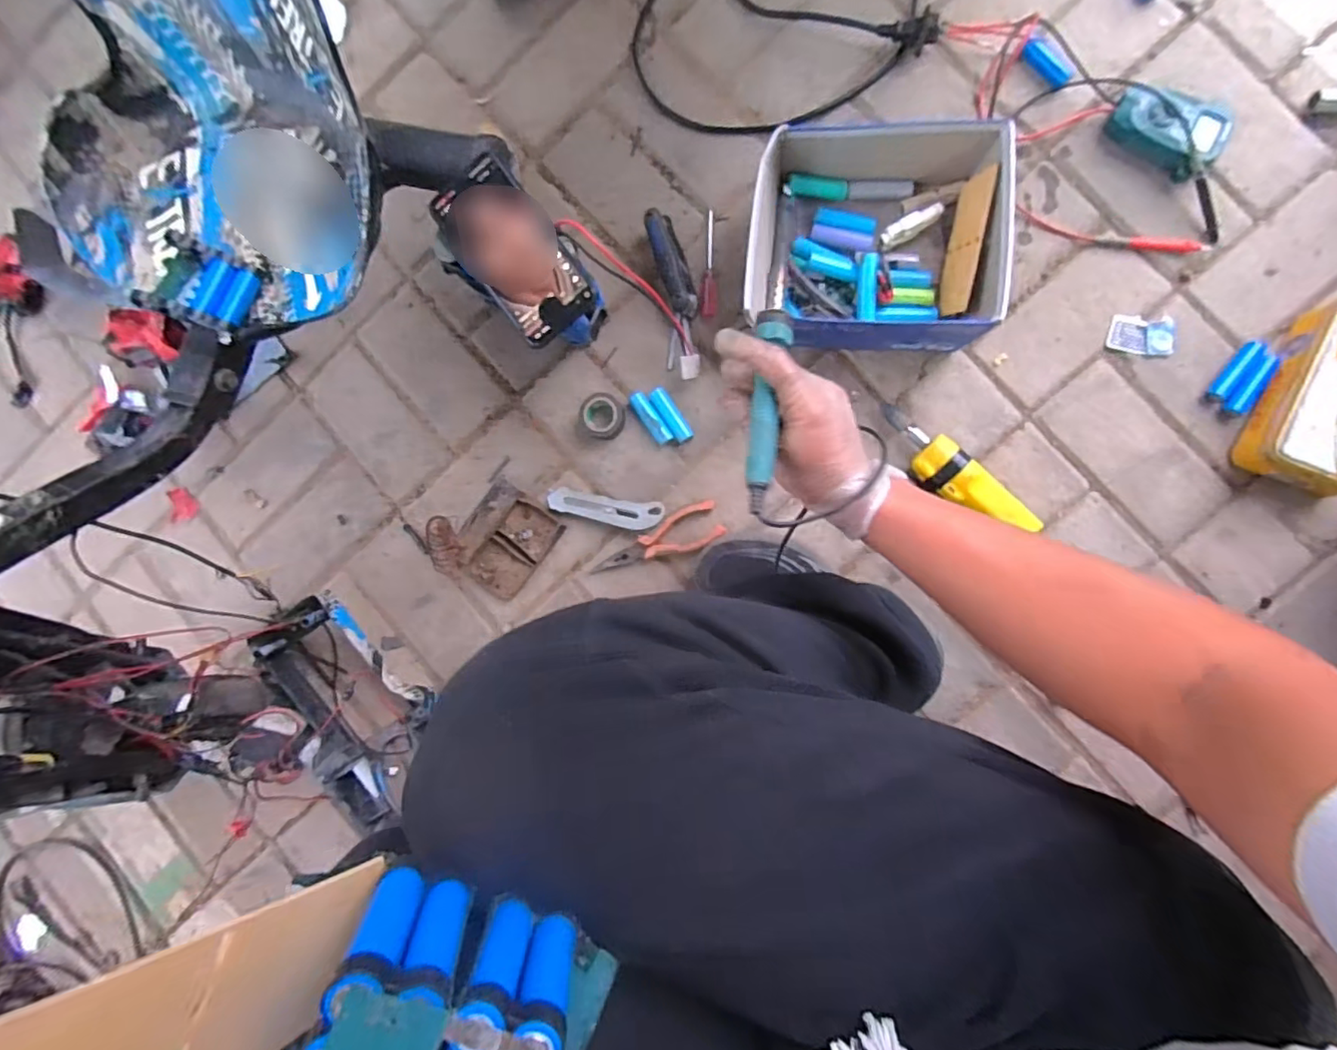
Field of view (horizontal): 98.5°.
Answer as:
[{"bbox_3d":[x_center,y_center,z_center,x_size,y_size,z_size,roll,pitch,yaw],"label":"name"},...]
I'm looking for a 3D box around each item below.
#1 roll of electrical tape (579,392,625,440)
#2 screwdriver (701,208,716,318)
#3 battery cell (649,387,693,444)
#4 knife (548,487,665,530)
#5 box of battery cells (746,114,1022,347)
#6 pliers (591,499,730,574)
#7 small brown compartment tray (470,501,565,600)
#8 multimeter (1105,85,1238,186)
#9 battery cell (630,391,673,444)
[{"bbox_3d":[-0.075,-0.123,0.647,0.049,0.020,0.050,0,90,7],"label":"roll of electrical tape"},{"bbox_3d":[0.047,-0.293,0.648,0.016,0.012,0.119,3,91,7],"label":"screwdriver"},{"bbox_3d":[0.003,-0.125,0.651,0.021,0.016,0.068,-31,87,6],"label":"battery cell"},{"bbox_3d":[-0.072,-0.018,0.663,0.131,0.011,0.032,10,92,7],"label":"knife"},{"bbox_3d":[0.201,-0.284,0.585,0.230,0.103,0.209,0,91,7],"label":"box of battery cells"},{"bbox_3d":[-0.013,0.021,0.652,0.152,0.014,0.046,-25,87,7],"label":"pliers"},{"bbox_3d":[-0.179,0.031,0.672,0.062,0.018,0.114,37,95,5],"label":"small brown compartment tray"},{"bbox_3d":[0.509,-0.406,0.583,0.108,0.036,0.071,41,95,5],"label":"multimeter"},{"bbox_3d":[-0.020,-0.122,0.655,0.019,0.014,0.067,-34,86,6],"label":"battery cell"}]

